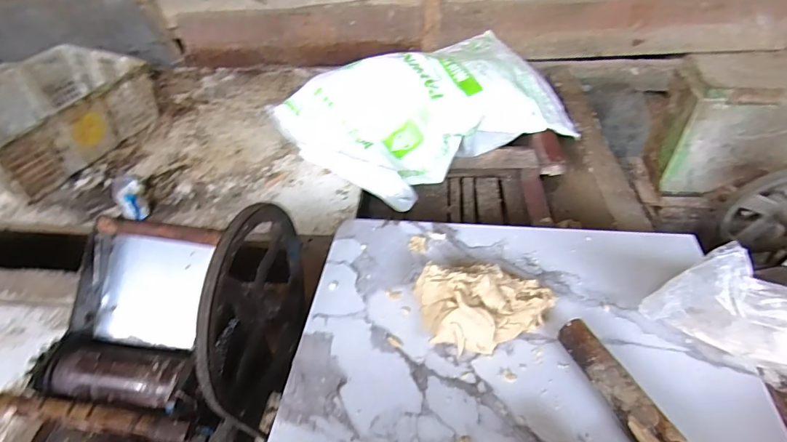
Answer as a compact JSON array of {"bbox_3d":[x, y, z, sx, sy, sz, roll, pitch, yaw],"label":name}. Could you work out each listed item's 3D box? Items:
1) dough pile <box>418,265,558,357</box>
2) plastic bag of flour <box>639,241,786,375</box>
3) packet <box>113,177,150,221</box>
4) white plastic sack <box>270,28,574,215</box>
[{"bbox_3d":[0.106,0.102,0.507,0.162,0.061,0.095,1,45,3],"label":"dough pile"},{"bbox_3d":[0.359,0.091,0.454,0.166,0.124,0.059,17,48,18],"label":"plastic bag of flour"},{"bbox_3d":[-0.601,-0.051,1.023,0.058,0.060,0.143,-27,50,-23],"label":"packet"},{"bbox_3d":[0.092,-0.283,1.099,0.677,0.179,0.396,-22,48,-20],"label":"white plastic sack"}]

